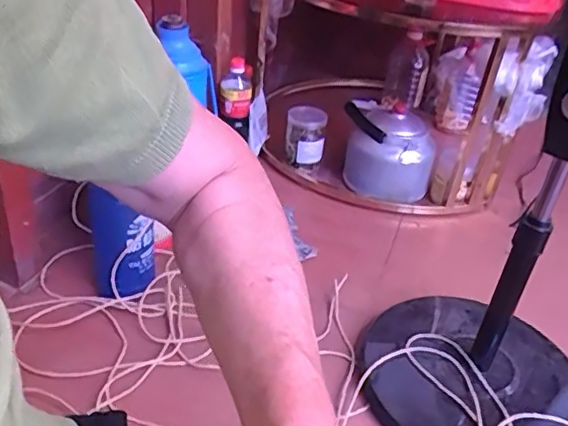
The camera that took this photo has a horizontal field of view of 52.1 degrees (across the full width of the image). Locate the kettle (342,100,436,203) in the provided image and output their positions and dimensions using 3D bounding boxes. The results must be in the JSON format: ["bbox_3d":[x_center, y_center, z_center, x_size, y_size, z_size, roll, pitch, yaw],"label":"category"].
[{"bbox_3d":[0.246,-0.139,1.381,0.217,0.197,0.194,13,34,10],"label":"kettle"}]

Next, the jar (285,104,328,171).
[{"bbox_3d":[0.051,-0.178,1.402,0.095,0.134,0.104,8,34,2],"label":"jar"}]

